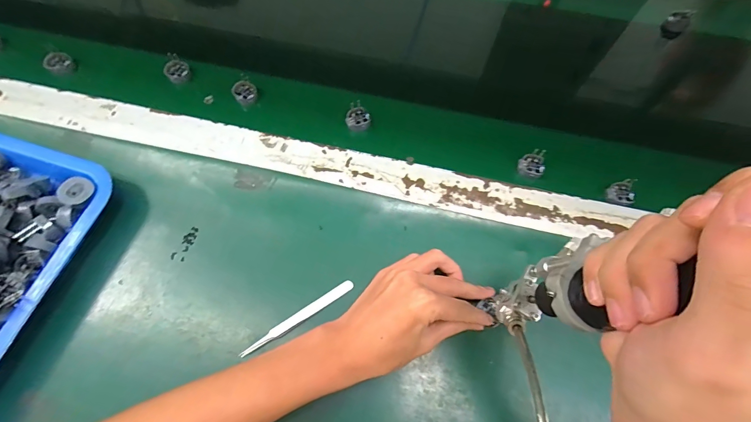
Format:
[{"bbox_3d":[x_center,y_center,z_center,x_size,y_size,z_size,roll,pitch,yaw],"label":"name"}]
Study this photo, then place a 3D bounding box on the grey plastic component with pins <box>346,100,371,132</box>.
[{"bbox_3d":[-0.020,-0.112,0.417,0.028,0.021,0.028,14,68,4],"label":"grey plastic component with pins"}]

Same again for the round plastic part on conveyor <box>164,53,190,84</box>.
[{"bbox_3d":[-0.249,-0.176,0.437,0.028,0.028,0.006,-50,34,-2],"label":"round plastic part on conveyor"}]

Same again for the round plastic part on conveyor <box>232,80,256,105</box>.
[{"bbox_3d":[-0.162,-0.147,0.430,0.027,0.012,0.027,1,67,-1],"label":"round plastic part on conveyor"}]

